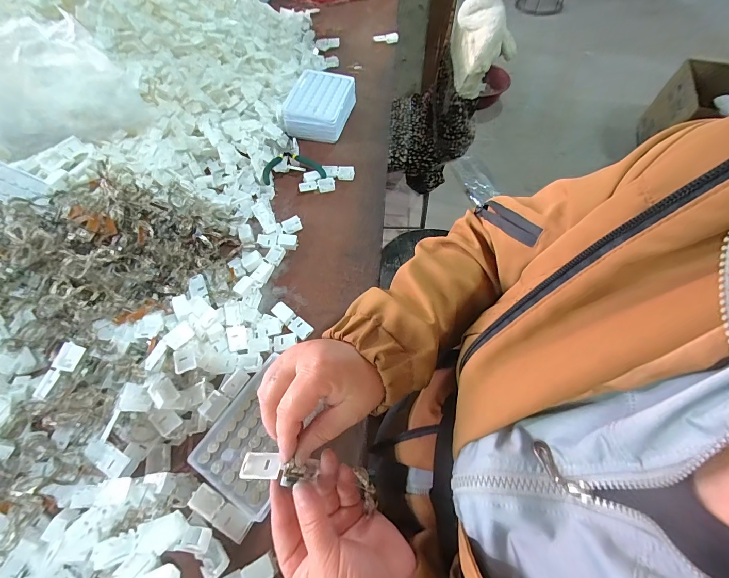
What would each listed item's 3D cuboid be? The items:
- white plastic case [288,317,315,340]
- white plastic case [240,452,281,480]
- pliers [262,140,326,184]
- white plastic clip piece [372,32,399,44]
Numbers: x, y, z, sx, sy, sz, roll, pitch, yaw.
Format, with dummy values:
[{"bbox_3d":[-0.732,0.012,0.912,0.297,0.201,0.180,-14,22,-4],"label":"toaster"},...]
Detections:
[{"bbox_3d":[-0.076,0.046,0.398,0.028,0.004,0.019,35,63,21],"label":"white plastic case"},{"bbox_3d":[-0.076,0.129,0.245,0.028,0.011,0.018,1,56,1],"label":"white plastic case"},{"bbox_3d":[-0.118,-0.197,0.527,0.095,0.021,0.080,-20,58,-12],"label":"pliers"},{"bbox_3d":[0.050,-0.588,0.781,0.058,0.020,0.011,-2,56,0],"label":"white plastic clip piece"}]

